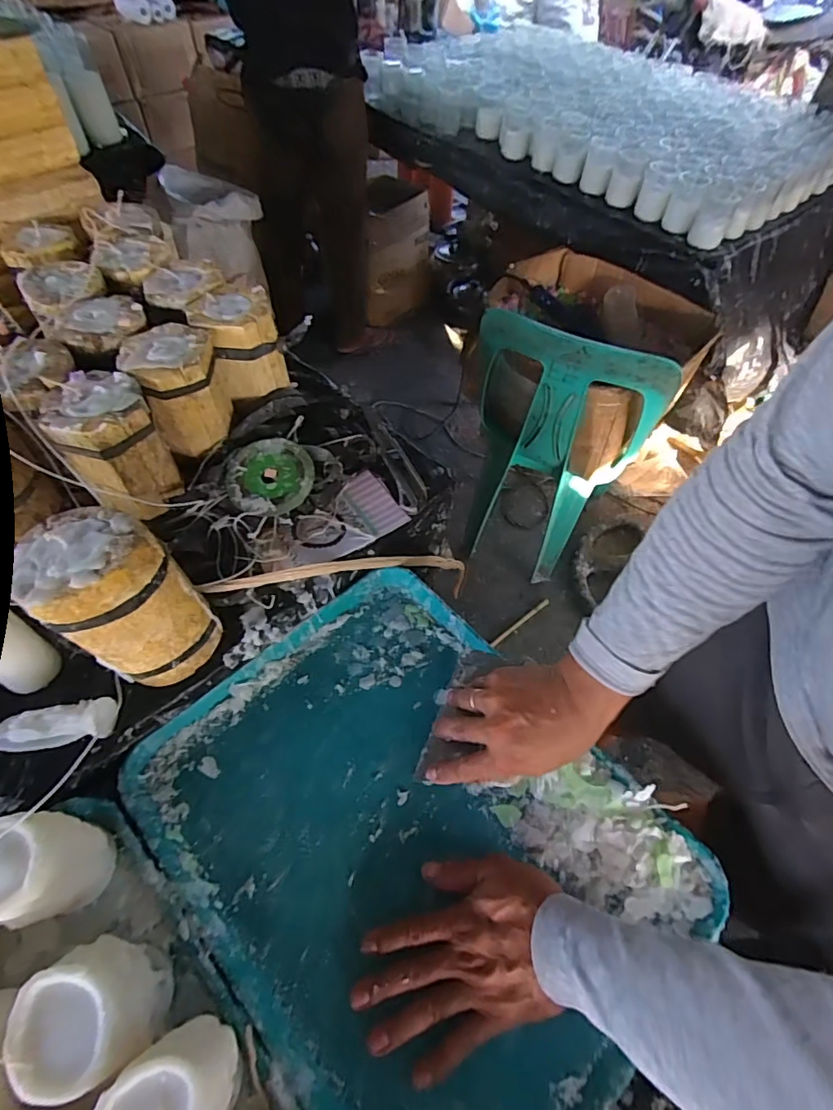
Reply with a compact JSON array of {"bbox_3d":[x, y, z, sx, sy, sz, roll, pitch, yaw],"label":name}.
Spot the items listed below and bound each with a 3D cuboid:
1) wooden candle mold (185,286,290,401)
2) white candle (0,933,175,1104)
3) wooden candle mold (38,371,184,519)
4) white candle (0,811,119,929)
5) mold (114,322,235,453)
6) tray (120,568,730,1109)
[{"bbox_3d":[-0.206,-0.245,0.602,0.090,0.091,0.091,-20,59,-16],"label":"wooden candle mold"},{"bbox_3d":[-0.212,0.300,0.344,0.066,0.086,0.079,-18,59,-15],"label":"white candle"},{"bbox_3d":[-0.298,-0.107,0.516,0.090,0.109,0.094,-38,65,-25],"label":"wooden candle mold"},{"bbox_3d":[-0.279,0.232,0.382,0.074,0.093,0.068,-2,56,-5],"label":"white candle"},{"bbox_3d":[-0.256,-0.177,0.567,0.085,0.111,0.085,-9,57,-9],"label":"mold"},{"bbox_3d":[-0.007,0.241,0.456,0.341,0.038,0.427,-37,65,-24],"label":"tray"}]

